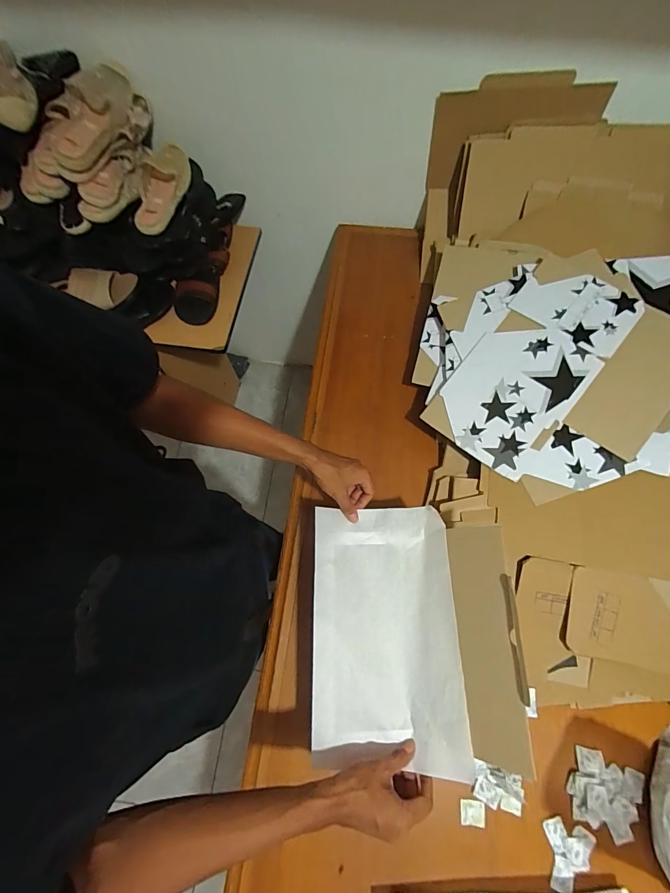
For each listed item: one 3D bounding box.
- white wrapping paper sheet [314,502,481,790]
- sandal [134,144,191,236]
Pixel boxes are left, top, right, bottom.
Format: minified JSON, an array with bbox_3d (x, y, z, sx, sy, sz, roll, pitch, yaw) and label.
[{"bbox_3d":[0.065,0.251,0.543,0.202,0.043,0.326,0,70,0],"label":"white wrapping paper sheet"},{"bbox_3d":[-0.367,-0.547,0.805,0.086,0.058,0.203,13,71,5],"label":"sandal"}]

